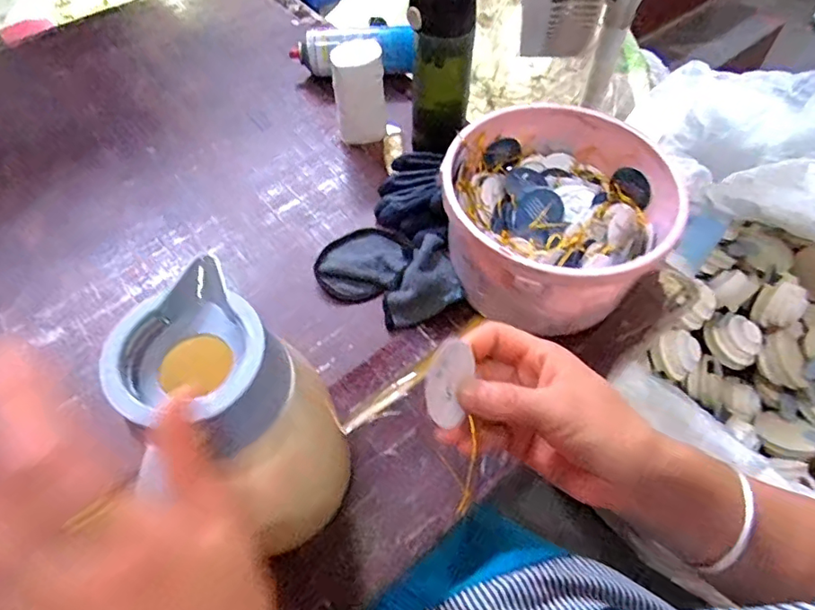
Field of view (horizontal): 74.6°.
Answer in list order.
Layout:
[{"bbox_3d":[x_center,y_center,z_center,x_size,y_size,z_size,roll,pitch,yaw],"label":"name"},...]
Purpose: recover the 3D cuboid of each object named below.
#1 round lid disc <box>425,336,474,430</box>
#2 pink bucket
[{"bbox_3d":[0.024,0.044,0.303,0.007,0.041,0.042,8,52,39],"label":"round lid disc"},{"bbox_3d":[0.143,-0.080,0.549,0.209,0.132,0.212,0,56,0],"label":"pink bucket"}]

